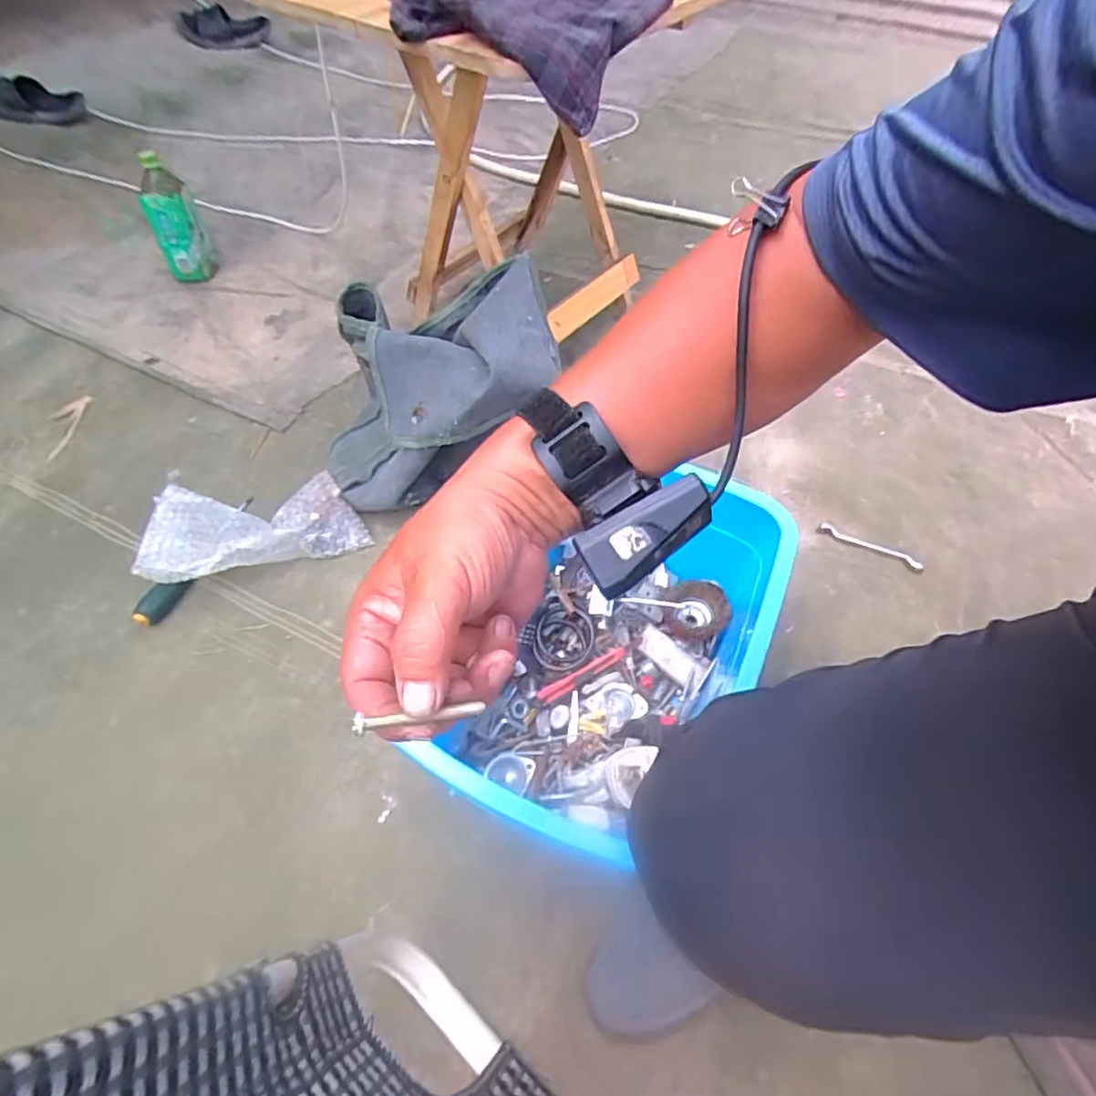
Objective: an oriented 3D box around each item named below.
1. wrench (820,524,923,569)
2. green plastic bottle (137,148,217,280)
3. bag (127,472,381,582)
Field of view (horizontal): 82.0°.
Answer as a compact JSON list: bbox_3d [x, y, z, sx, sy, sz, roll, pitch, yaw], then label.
[{"bbox_3d":[0.442,-0.004,0.864,0.133,0.013,0.020,28,59,17],"label":"wrench"},{"bbox_3d":[-0.716,-0.623,1.211,0.094,0.198,0.080,-24,56,-16],"label":"green plastic bottle"},{"bbox_3d":[-0.388,-0.031,0.835,0.273,0.062,0.111,-10,54,-27],"label":"bag"}]

